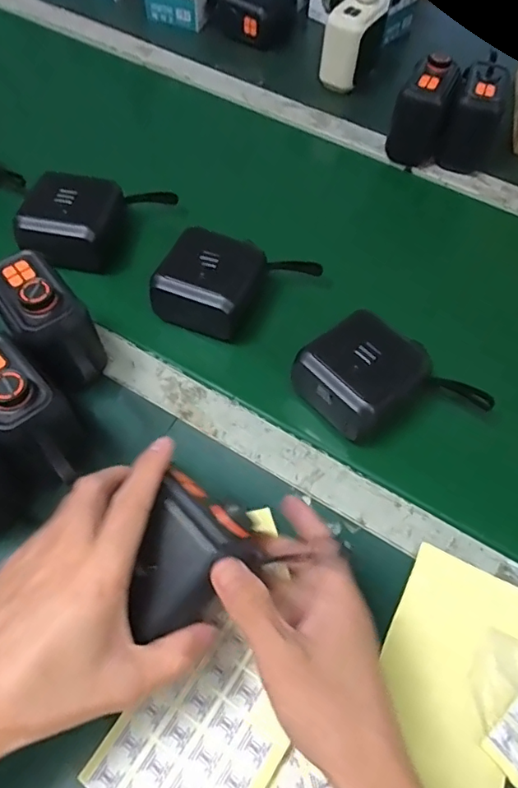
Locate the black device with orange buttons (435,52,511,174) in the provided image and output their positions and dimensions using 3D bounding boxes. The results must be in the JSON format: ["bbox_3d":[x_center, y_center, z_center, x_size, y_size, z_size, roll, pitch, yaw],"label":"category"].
[{"bbox_3d":[0.254,-0.325,0.631,0.060,0.097,0.080,20,59,9],"label":"black device with orange buttons"}]

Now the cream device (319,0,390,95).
[{"bbox_3d":[0.127,-0.472,0.713,0.055,0.102,0.086,33,62,16],"label":"cream device"}]

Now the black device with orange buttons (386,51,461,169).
[{"bbox_3d":[0.192,-0.334,0.631,0.058,0.100,0.060,19,59,9],"label":"black device with orange buttons"}]

